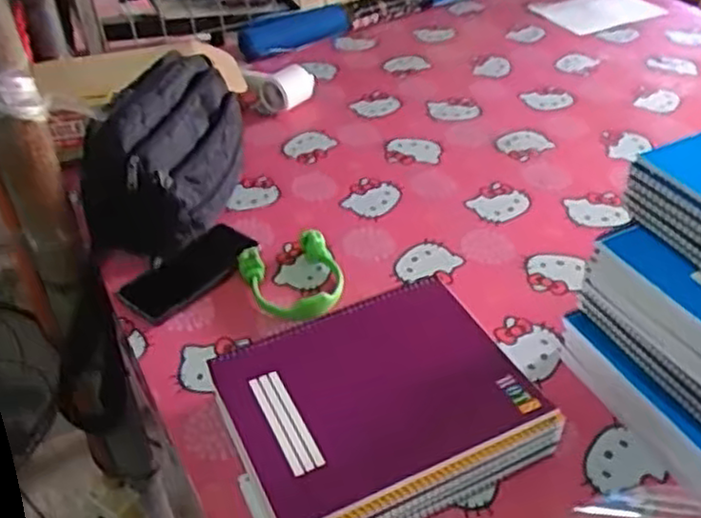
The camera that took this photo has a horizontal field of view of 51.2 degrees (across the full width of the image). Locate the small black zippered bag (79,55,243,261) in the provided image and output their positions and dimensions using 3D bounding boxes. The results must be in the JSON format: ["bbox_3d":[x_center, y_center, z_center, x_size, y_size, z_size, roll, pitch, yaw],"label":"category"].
[{"bbox_3d":[-0.224,-0.131,0.921,0.139,0.171,0.246,5,40,8],"label":"small black zippered bag"}]

